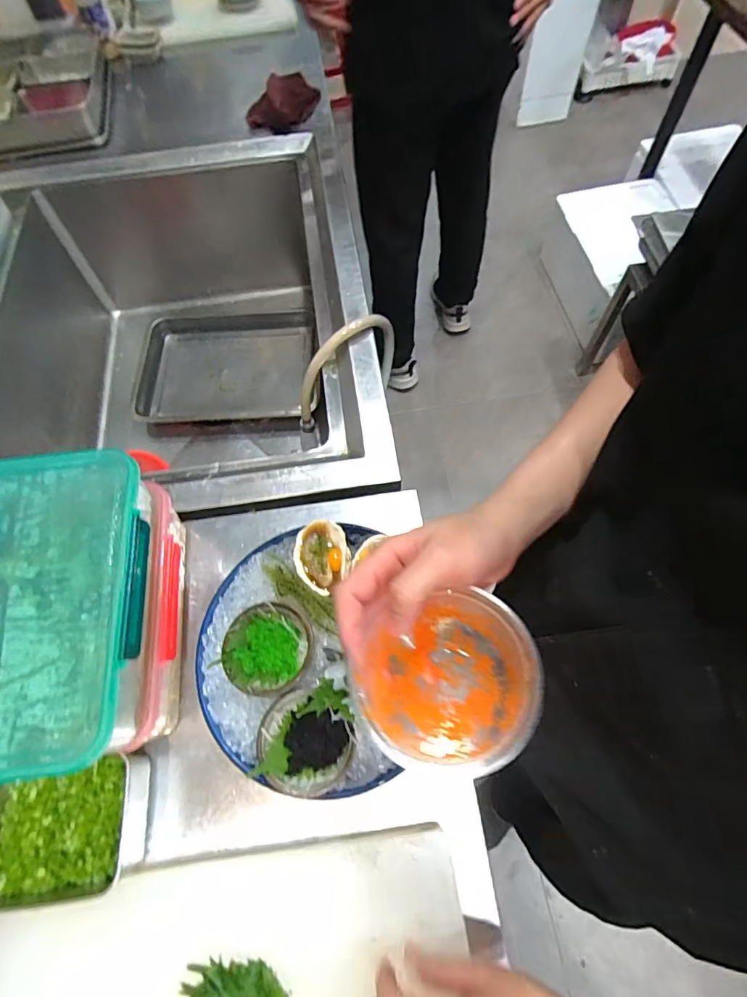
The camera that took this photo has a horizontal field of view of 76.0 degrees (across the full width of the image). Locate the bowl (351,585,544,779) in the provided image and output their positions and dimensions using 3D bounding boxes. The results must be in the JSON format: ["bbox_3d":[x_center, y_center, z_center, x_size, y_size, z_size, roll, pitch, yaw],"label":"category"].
[{"bbox_3d":[0.047,0.112,0.293,0.106,0.056,0.092,-39,69,-14],"label":"bowl"}]

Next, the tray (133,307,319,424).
[{"bbox_3d":[-0.322,-0.280,1.051,0.370,0.055,0.285,-3,65,2],"label":"tray"}]

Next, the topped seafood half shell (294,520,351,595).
[{"bbox_3d":[-0.052,0.057,0.477,0.054,0.014,0.075,-16,65,-4],"label":"topped seafood half shell"}]

